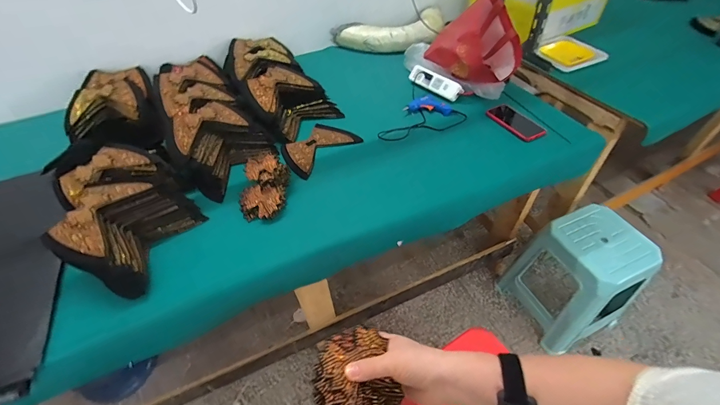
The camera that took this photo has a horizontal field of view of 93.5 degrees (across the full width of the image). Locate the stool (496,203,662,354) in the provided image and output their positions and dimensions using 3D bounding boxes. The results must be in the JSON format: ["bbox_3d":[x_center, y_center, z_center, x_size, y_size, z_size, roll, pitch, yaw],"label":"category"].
[{"bbox_3d":[0.757,0.276,1.205,0.267,0.457,0.312,-17,49,-12],"label":"stool"}]

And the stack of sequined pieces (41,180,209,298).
[{"bbox_3d":[-0.484,0.055,0.712,0.178,0.125,0.233,11,49,12],"label":"stack of sequined pieces"}]

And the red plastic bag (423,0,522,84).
[{"bbox_3d":[0.349,-0.500,1.038,0.171,0.197,0.276,-27,53,-21],"label":"red plastic bag"}]

